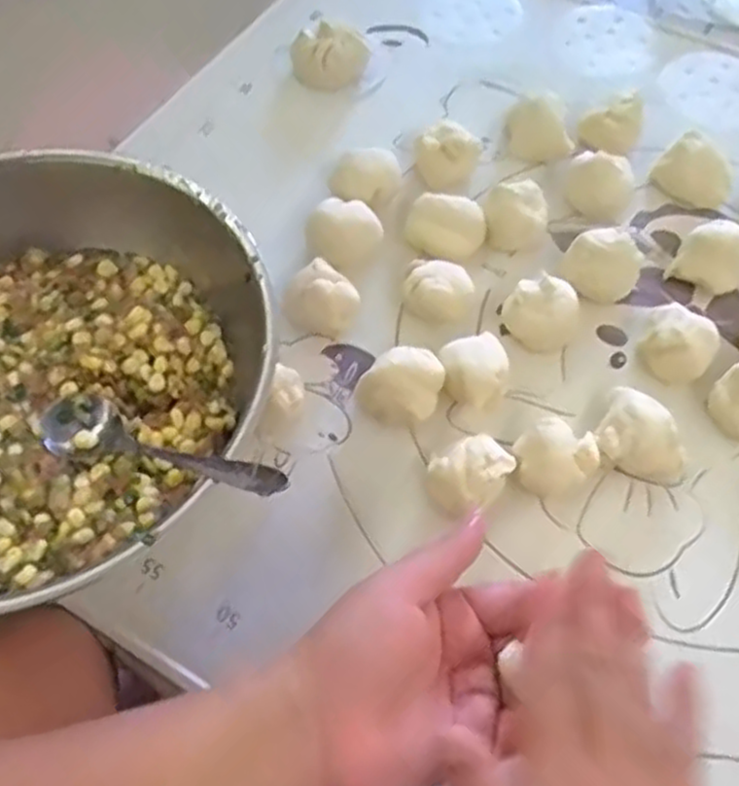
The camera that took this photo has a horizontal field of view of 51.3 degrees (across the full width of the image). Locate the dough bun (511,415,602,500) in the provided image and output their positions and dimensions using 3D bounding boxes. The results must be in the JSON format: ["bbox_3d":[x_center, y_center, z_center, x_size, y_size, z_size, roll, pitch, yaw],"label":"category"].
[{"bbox_3d":[0.103,0.038,0.426,0.044,0.032,0.036,19,63,11],"label":"dough bun"}]

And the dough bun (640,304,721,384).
[{"bbox_3d":[0.184,-0.026,0.459,0.040,0.027,0.042,0,62,1],"label":"dough bun"}]

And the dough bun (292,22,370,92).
[{"bbox_3d":[-0.029,-0.254,0.585,0.056,0.038,0.056,-3,62,-1],"label":"dough bun"}]

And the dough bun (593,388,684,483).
[{"bbox_3d":[0.154,0.026,0.433,0.050,0.023,0.044,27,65,14],"label":"dough bun"}]

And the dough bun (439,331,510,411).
[{"bbox_3d":[0.063,-0.010,0.451,0.037,0.032,0.040,0,62,1],"label":"dough bun"}]

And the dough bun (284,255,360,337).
[{"bbox_3d":[-0.030,-0.058,0.476,0.044,0.033,0.038,-6,62,-3],"label":"dough bun"}]

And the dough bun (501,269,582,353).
[{"bbox_3d":[0.104,-0.048,0.471,0.046,0.038,0.040,24,64,13],"label":"dough bun"}]

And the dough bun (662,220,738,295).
[{"bbox_3d":[0.220,-0.087,0.490,0.044,0.030,0.038,27,65,14],"label":"dough bun"}]

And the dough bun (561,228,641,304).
[{"bbox_3d":[0.145,-0.079,0.484,0.046,0.032,0.038,24,64,13],"label":"dough bun"}]

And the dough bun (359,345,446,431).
[{"bbox_3d":[0.019,-0.004,0.446,0.043,0.030,0.041,0,62,1],"label":"dough bun"}]

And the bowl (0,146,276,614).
[{"bbox_3d":[-0.185,-0.007,0.423,0.266,0.080,0.250,0,62,1],"label":"bowl"}]

